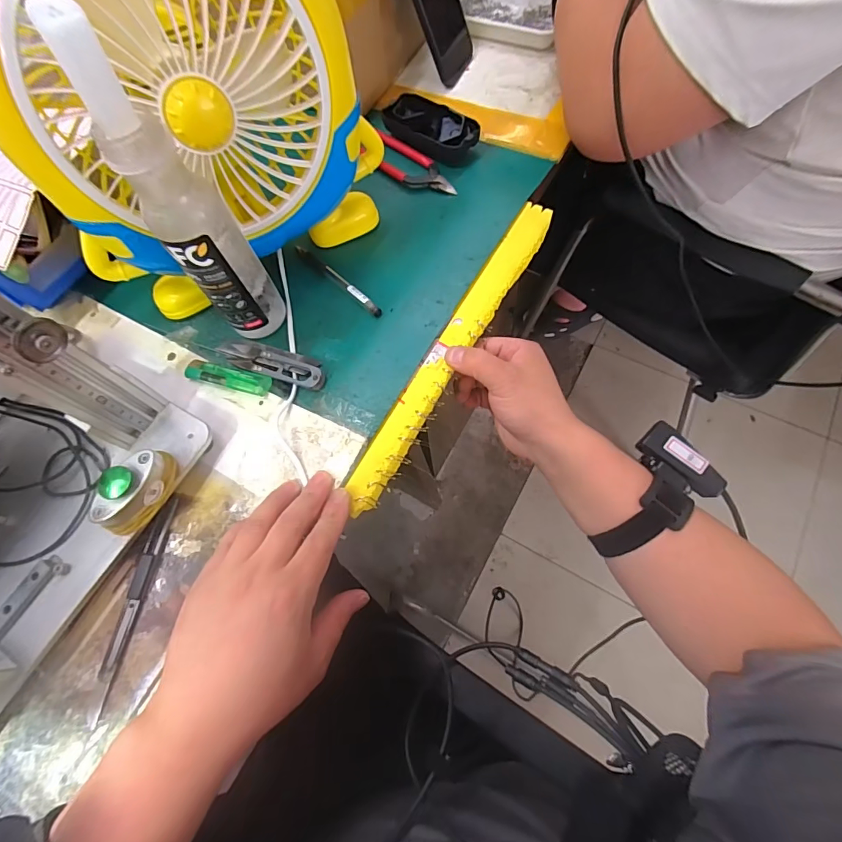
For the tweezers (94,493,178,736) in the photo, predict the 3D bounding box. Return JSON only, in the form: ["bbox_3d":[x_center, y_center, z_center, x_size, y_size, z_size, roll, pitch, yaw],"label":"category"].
[{"bbox_3d":[-0.212,0.131,0.316,0.013,0.006,0.147,8,69,4],"label":"tweezers"}]

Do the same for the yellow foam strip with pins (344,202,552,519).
[{"bbox_3d":[0.034,-0.072,0.374,0.030,0.010,0.332,29,73,12],"label":"yellow foam strip with pins"}]

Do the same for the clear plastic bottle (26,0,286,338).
[{"bbox_3d":[-0.160,-0.136,0.299,0.053,0.224,0.044,-31,67,-8],"label":"clear plastic bottle"}]

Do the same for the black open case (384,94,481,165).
[{"bbox_3d":[0.010,-0.324,0.478,0.109,0.028,0.061,35,73,13],"label":"black open case"}]

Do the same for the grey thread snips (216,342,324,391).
[{"bbox_3d":[-0.133,-0.056,0.377,0.113,0.016,0.030,20,70,9],"label":"grey thread snips"}]

